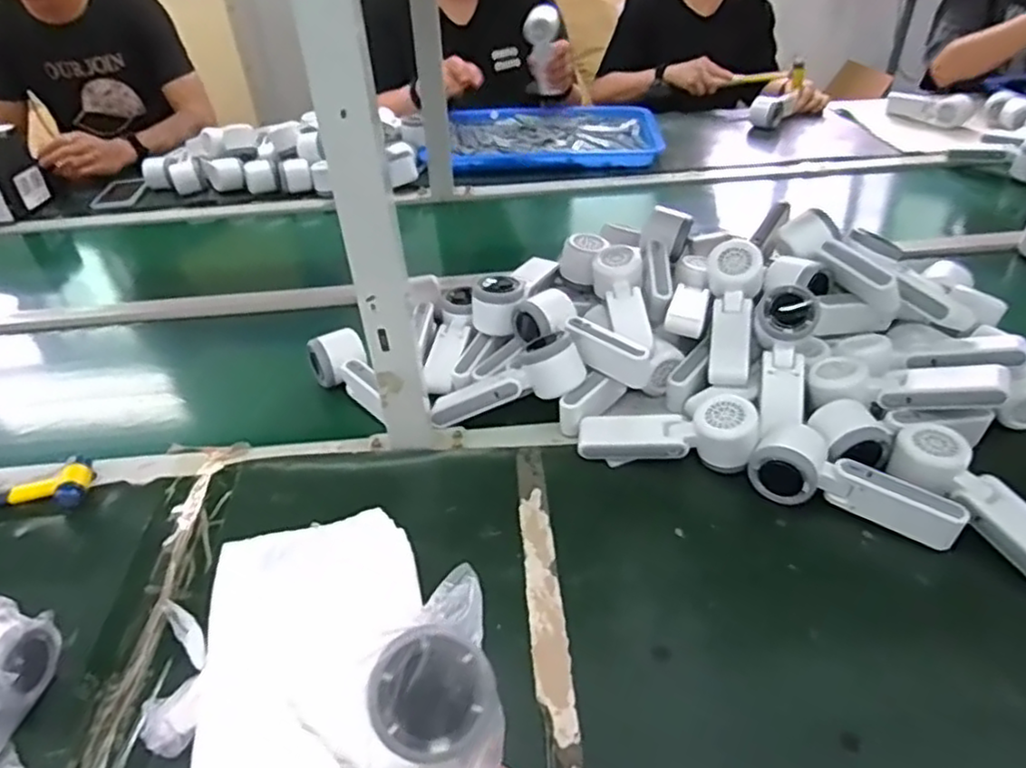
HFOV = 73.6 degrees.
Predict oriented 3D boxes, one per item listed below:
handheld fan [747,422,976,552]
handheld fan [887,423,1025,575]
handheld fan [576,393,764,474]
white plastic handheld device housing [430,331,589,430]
[{"bbox_3d":[0.297,0.084,0.599,0.167,0.050,0.068,15,43,22],"label":"handheld fan"},{"bbox_3d":[0.400,0.101,0.577,0.055,0.050,0.164,-24,43,-23],"label":"handheld fan"},{"bbox_3d":[0.147,0.043,0.659,0.162,0.060,0.060,7,40,13],"label":"handheld fan"},{"bbox_3d":[-0.009,-0.003,0.712,0.164,0.045,0.067,-25,38,12],"label":"white plastic handheld device housing"}]

